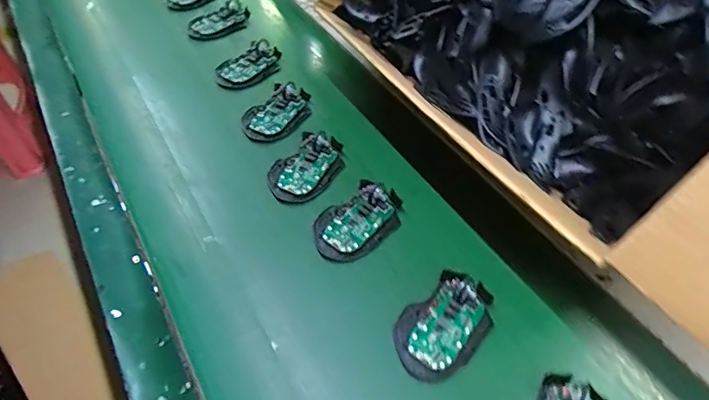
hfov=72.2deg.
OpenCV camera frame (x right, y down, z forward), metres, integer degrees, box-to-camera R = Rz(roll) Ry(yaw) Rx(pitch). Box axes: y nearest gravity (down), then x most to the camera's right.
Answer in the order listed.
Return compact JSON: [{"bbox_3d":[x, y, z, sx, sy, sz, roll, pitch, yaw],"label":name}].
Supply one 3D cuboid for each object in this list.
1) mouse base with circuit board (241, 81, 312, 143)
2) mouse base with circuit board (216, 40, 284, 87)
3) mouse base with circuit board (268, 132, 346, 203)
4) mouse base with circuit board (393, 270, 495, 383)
[{"bbox_3d":[-0.106,-0.120,0.671,0.064,0.027,0.114,23,51,17],"label":"mouse base with circuit board"},{"bbox_3d":[-0.165,-0.207,0.749,0.063,0.024,0.112,27,52,20],"label":"mouse base with circuit board"},{"bbox_3d":[-0.061,-0.045,0.603,0.073,0.027,0.105,23,51,17],"label":"mouse base with circuit board"},{"bbox_3d":[0.089,0.116,0.467,0.117,0.020,0.071,-32,57,-28],"label":"mouse base with circuit board"}]

